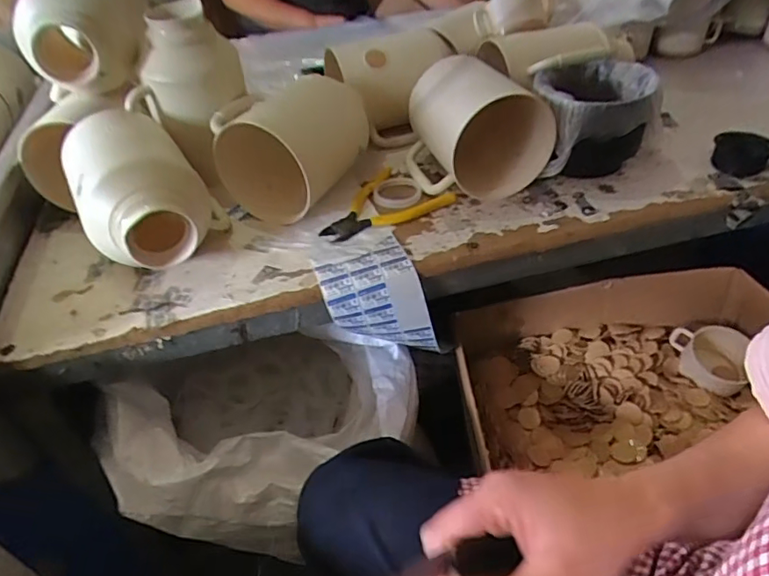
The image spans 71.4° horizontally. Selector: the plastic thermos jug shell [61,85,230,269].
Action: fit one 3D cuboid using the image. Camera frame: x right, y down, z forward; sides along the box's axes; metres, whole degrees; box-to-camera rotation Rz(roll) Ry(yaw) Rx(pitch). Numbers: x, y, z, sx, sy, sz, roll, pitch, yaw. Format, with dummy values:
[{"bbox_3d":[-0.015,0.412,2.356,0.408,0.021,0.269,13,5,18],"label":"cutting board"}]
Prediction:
[{"bbox_3d":[-0.288,-0.120,0.636,0.150,0.136,0.251,-22,45,-18],"label":"plastic thermos jug shell"}]

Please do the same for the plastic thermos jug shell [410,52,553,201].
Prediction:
[{"bbox_3d":[0.112,-0.212,0.704,0.148,0.123,0.167,-19,44,-15],"label":"plastic thermos jug shell"}]

